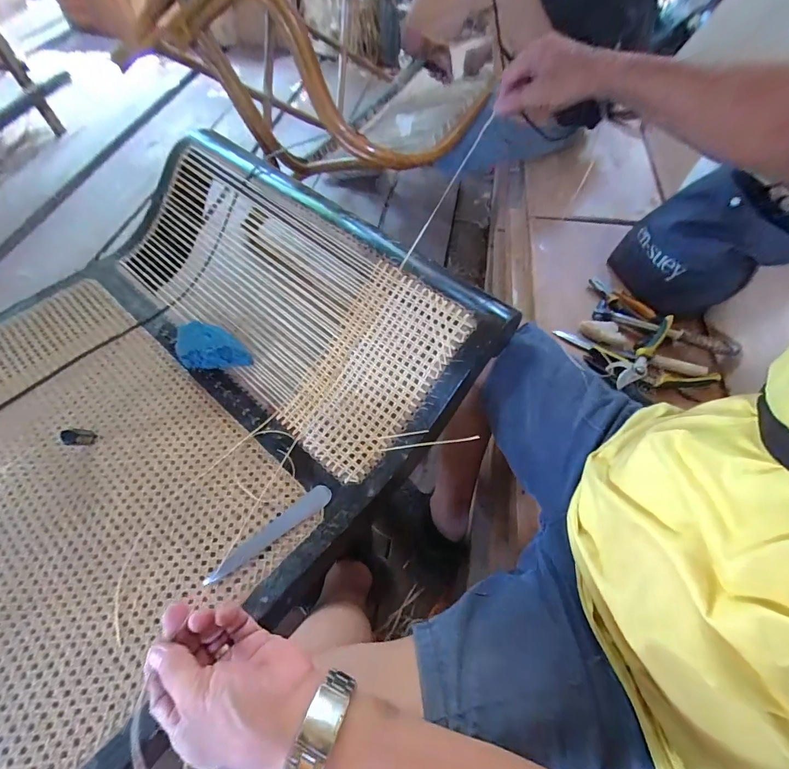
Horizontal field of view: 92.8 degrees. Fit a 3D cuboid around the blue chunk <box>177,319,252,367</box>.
[{"bbox_3d":[-0.295,-0.062,0.627,0.116,0.059,0.063,1,58,2],"label":"blue chunk"}]

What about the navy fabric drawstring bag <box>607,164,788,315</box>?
[{"bbox_3d":[0.580,-0.263,0.707,0.196,0.195,0.176,-3,58,-1],"label":"navy fabric drawstring bag"}]

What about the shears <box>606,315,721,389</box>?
[{"bbox_3d":[0.468,-0.028,0.659,0.162,0.051,0.130,-27,62,-16],"label":"shears"}]

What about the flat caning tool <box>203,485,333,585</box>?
[{"bbox_3d":[-0.167,0.200,0.508,0.183,0.004,0.027,-34,64,-19],"label":"flat caning tool"}]

